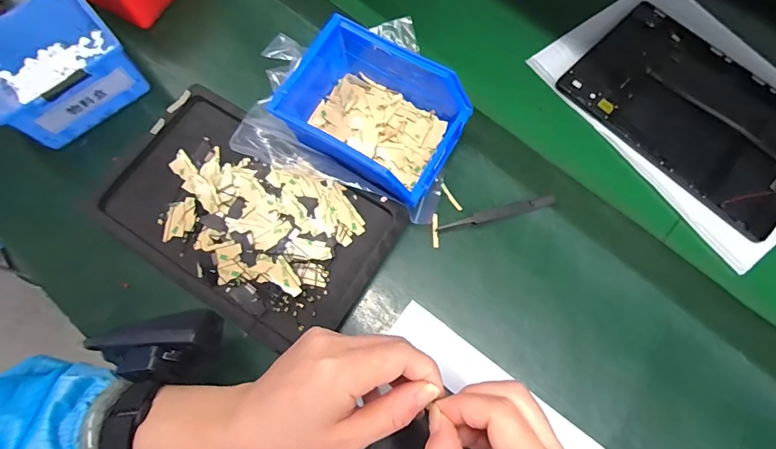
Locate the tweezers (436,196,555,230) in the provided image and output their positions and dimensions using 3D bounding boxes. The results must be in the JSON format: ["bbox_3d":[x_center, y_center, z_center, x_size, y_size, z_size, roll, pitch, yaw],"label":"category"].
[{"bbox_3d":[0.101,-0.011,0.381,0.110,0.005,0.012,-13,73,-6],"label":"tweezers"}]

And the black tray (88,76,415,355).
[{"bbox_3d":[-0.127,-0.010,0.374,0.264,0.026,0.153,33,74,8],"label":"black tray"}]

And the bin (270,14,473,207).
[{"bbox_3d":[-0.007,-0.099,0.378,0.142,0.077,0.126,31,74,9],"label":"bin"}]

